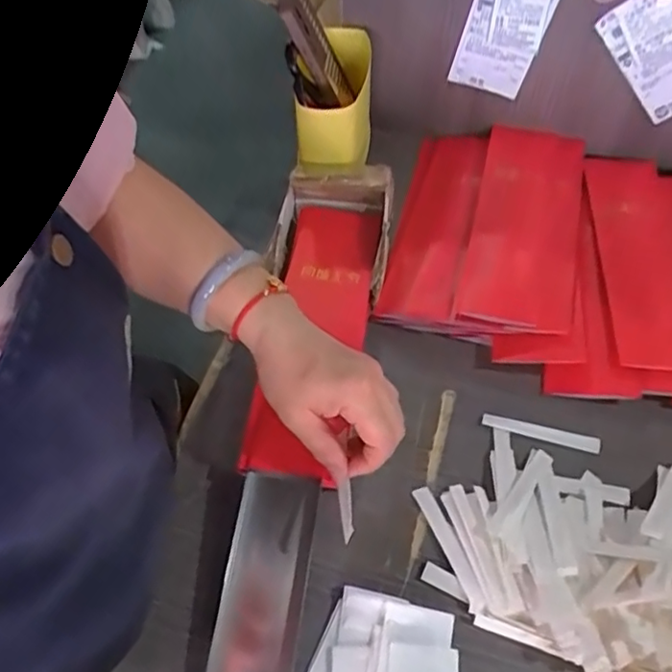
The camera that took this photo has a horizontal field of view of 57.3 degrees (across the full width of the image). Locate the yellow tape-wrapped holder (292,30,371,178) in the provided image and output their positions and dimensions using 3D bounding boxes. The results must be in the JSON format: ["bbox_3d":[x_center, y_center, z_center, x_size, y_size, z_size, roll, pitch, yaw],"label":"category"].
[{"bbox_3d":[-0.001,-0.246,0.646,0.069,0.070,0.168,1,53,4],"label":"yellow tape-wrapped holder"}]

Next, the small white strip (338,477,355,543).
[{"bbox_3d":[0.006,0.112,0.393,0.008,0.008,0.038,-4,49,0],"label":"small white strip"}]

